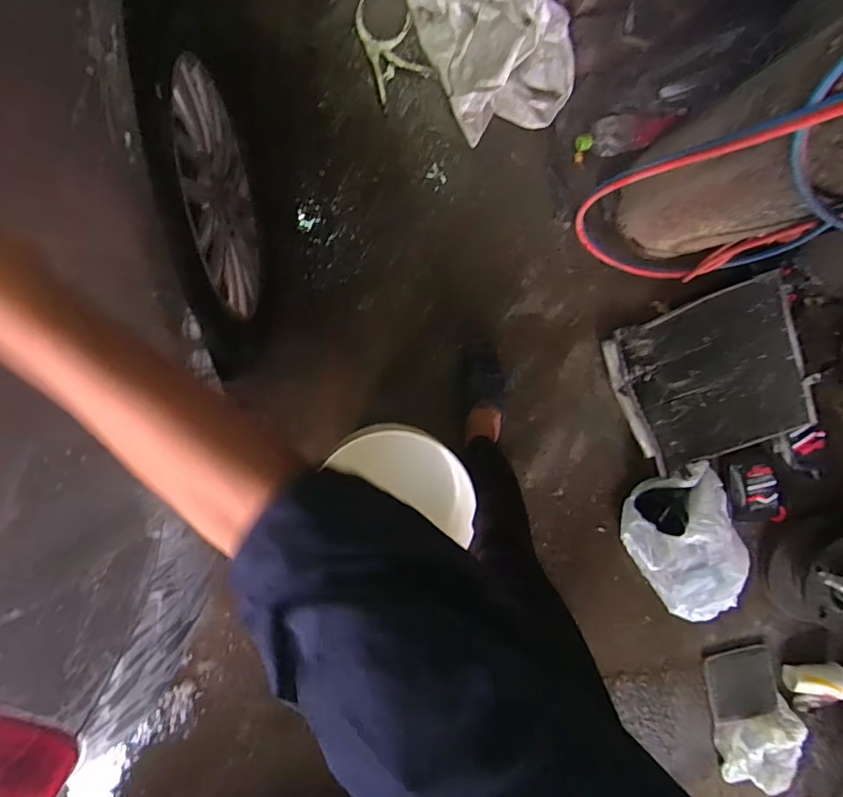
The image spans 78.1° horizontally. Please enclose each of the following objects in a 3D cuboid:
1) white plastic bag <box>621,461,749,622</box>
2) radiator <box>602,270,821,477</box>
[{"bbox_3d":[0.669,0.359,1.314,0.271,0.191,0.324,-20,97,-3],"label":"white plastic bag"},{"bbox_3d":[0.702,-0.049,1.266,0.407,0.047,0.384,-22,84,25],"label":"radiator"}]

